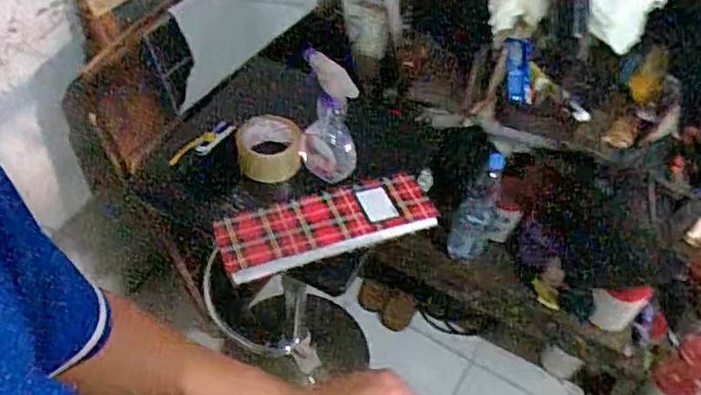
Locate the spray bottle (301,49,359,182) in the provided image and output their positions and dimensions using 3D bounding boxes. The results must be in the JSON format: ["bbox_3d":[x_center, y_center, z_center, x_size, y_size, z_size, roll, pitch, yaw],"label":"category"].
[{"bbox_3d":[-0.030,-0.114,0.910,0.079,0.204,0.076,-3,29,-8],"label":"spray bottle"}]

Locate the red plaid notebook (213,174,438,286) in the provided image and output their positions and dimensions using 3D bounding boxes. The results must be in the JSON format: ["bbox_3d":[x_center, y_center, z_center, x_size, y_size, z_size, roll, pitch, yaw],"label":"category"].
[{"bbox_3d":[-0.032,0.037,0.888,0.305,0.032,0.107,-15,53,-17],"label":"red plaid notebook"}]

